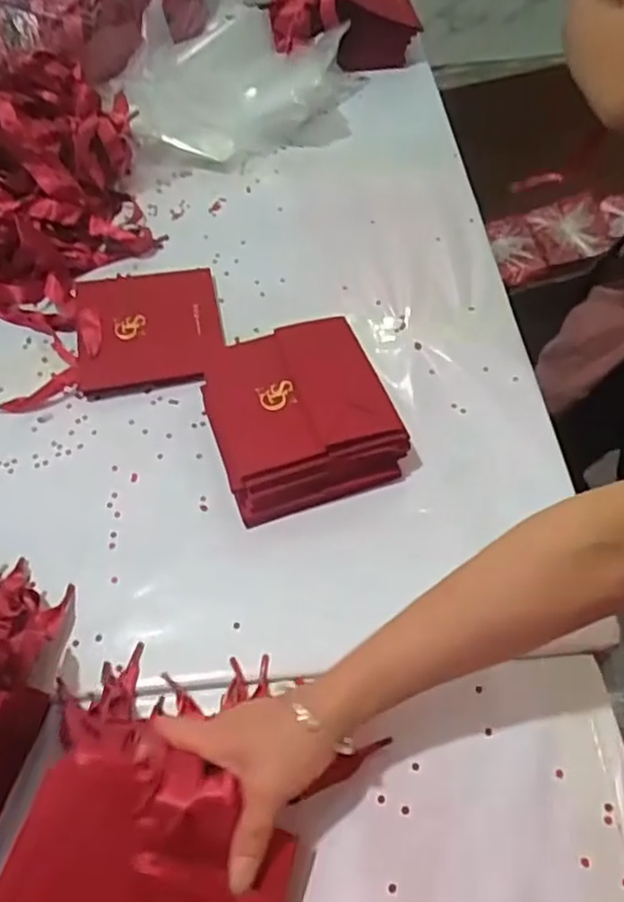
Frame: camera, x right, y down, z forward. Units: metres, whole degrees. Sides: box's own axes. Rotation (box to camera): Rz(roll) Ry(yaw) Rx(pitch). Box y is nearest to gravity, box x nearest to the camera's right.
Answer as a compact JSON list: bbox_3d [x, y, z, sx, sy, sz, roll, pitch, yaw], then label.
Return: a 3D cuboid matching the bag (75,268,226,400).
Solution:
[{"bbox_3d":[-0.163,-0.123,0.665,0.138,0.023,0.153,-10,57,-3],"label":"bag"}]

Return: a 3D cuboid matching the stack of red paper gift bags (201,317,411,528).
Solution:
[{"bbox_3d":[-0.013,-0.036,0.581,0.148,0.057,0.172,-18,58,-8],"label":"stack of red paper gift bags"}]

